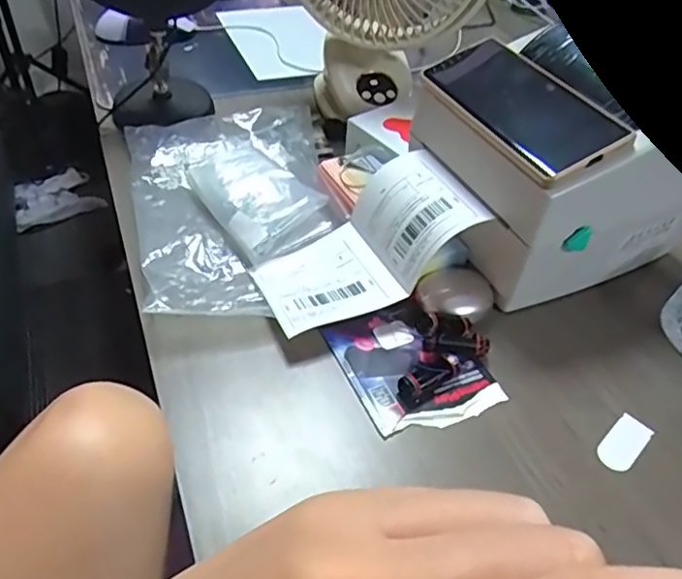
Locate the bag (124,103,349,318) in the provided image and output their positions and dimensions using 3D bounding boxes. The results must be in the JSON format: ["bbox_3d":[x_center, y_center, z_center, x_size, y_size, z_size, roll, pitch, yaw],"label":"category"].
[{"bbox_3d":[-0.092,-0.083,0.544,0.175,0.029,0.269,-9,49,-15],"label":"bag"}]

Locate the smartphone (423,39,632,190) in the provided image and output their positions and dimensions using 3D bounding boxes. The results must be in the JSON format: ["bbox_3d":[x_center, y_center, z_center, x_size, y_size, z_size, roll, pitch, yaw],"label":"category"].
[{"bbox_3d":[0.139,-0.136,0.450,0.074,0.013,0.153,-22,52,-12],"label":"smartphone"}]

